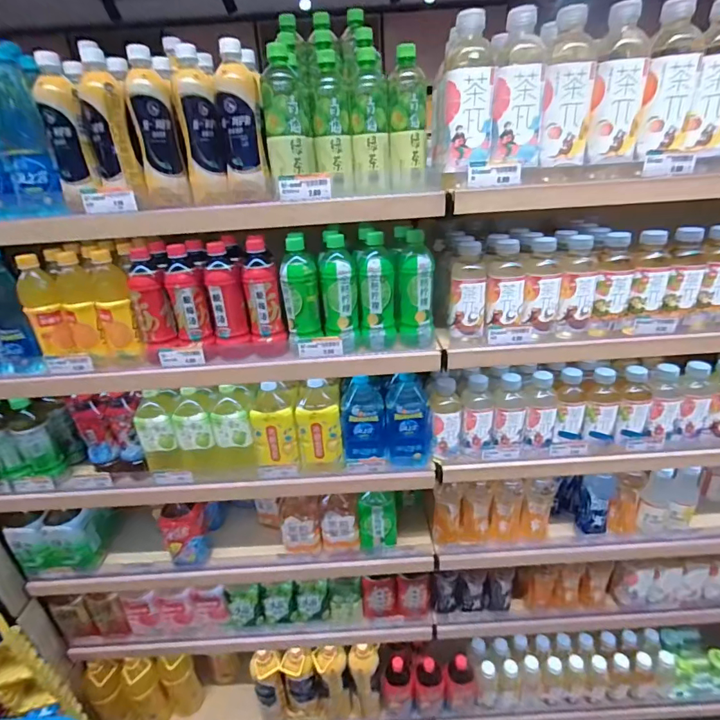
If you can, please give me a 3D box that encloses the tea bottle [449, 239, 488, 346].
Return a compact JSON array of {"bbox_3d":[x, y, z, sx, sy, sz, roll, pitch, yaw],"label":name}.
[{"bbox_3d":[0.200,-0.116,0.785,0.062,0.187,0.055,5,28,18],"label":"tea bottle"}]

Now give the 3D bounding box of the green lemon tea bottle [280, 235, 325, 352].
[{"bbox_3d":[-0.107,-0.124,0.770,0.064,0.180,0.055,-5,27,-3],"label":"green lemon tea bottle"}]

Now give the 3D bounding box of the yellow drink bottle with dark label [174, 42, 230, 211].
[{"bbox_3d":[-0.247,-0.357,0.661,0.060,0.212,0.054,-12,28,-16],"label":"yellow drink bottle with dark label"}]

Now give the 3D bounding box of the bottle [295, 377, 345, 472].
[{"bbox_3d":[-0.086,0.134,0.893,0.090,0.179,0.073,-5,26,-2],"label":"bottle"}]

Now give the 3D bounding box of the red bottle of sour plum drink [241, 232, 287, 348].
[{"bbox_3d":[-0.182,-0.127,0.784,0.061,0.188,0.078,-10,27,-11],"label":"red bottle of sour plum drink"}]

